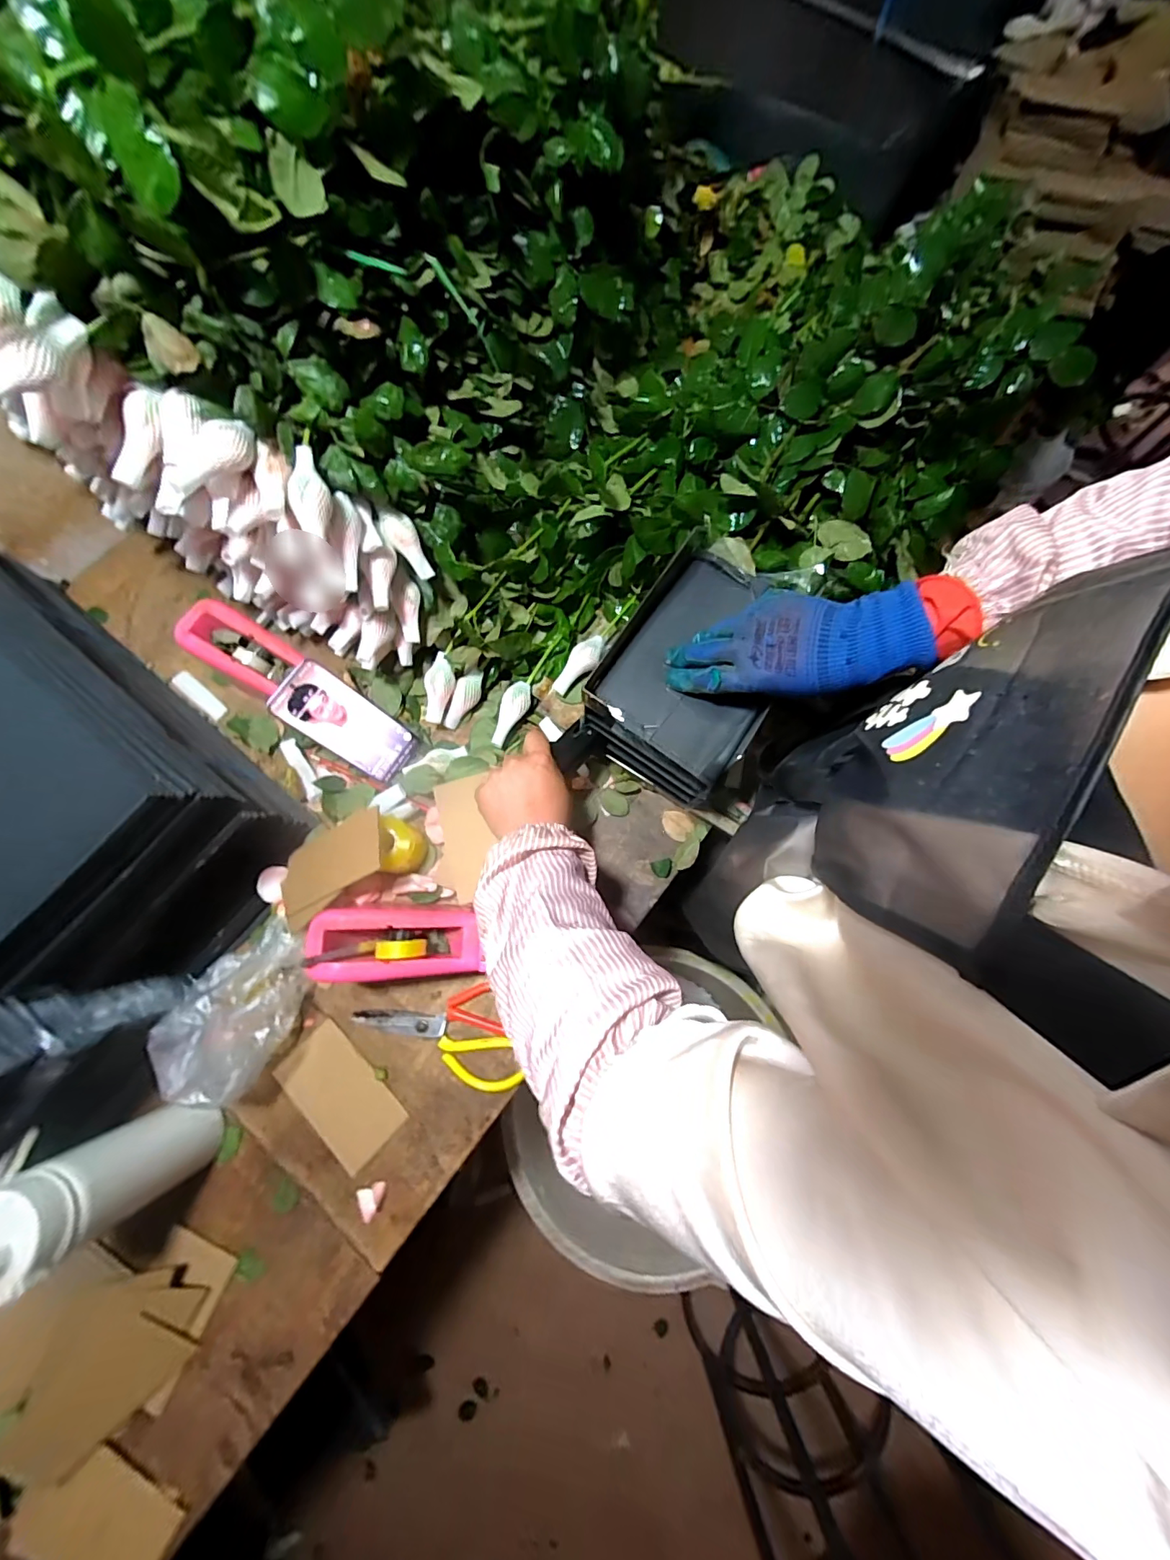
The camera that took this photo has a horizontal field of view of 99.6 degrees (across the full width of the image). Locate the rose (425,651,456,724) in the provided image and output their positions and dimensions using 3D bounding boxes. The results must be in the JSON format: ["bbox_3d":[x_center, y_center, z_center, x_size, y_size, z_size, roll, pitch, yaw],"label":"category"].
[{"bbox_3d":[-0.176,-0.111,0.595,0.030,0.027,0.082,14,109,5],"label":"rose"}]

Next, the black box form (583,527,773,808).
[{"bbox_3d":[0.109,-0.113,0.491,0.158,0.061,0.242,31,79,9],"label":"black box form"}]

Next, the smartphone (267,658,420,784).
[{"bbox_3d":[-0.270,-0.065,0.568,0.008,0.155,0.073,13,68,50],"label":"smartphone"}]

